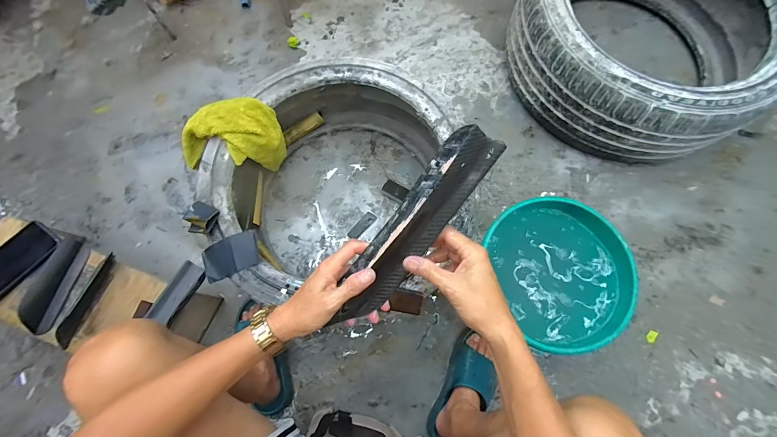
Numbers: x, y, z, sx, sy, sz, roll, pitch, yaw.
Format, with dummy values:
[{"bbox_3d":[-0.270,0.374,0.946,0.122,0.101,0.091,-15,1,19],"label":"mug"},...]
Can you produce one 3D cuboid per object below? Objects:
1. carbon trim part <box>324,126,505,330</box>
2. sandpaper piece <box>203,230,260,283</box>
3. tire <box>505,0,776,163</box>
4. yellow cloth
[{"bbox_3d":[0.022,0.016,0.369,0.054,0.025,0.257,39,108,10],"label":"carbon trim part"},{"bbox_3d":[-0.304,0.071,0.639,0.112,0.020,0.071,-21,76,-6],"label":"sandpaper piece"},{"bbox_3d":[0.680,-0.500,0.909,0.615,0.248,0.652,33,78,9],"label":"tire"},{"bbox_3d":[-0.352,-0.188,0.755,0.199,0.136,0.142,12,74,3],"label":"yellow cloth"}]

